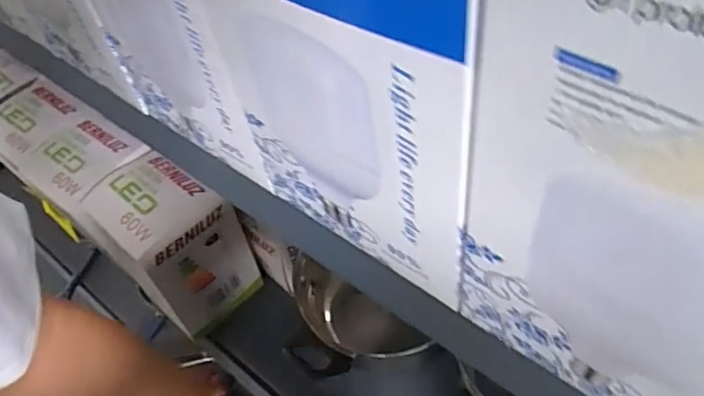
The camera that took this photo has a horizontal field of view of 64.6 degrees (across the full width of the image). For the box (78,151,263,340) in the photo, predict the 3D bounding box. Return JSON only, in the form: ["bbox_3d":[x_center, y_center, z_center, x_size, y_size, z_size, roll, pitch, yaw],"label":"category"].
[{"bbox_3d":[-0.230,0.065,0.729,0.133,0.213,0.137,34,61,30],"label":"box"}]

